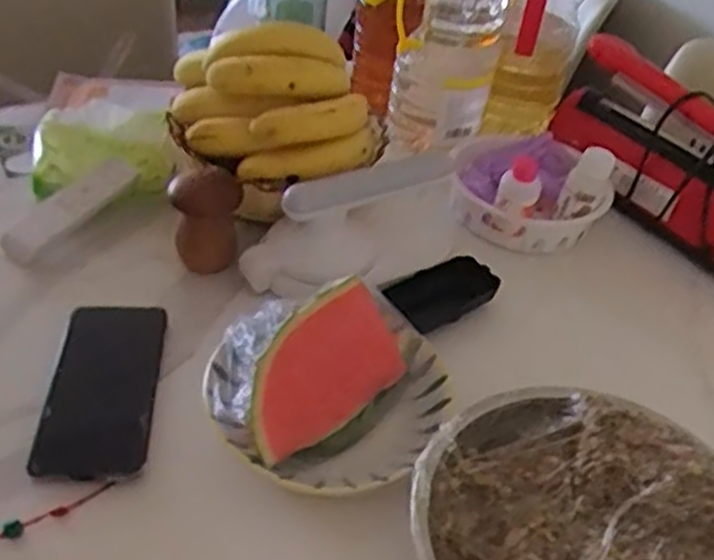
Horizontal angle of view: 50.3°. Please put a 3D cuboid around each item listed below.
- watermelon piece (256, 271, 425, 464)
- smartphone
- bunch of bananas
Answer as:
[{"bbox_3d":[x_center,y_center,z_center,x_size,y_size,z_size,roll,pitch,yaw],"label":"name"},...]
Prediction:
[{"bbox_3d":[-0.022,0.067,0.552,0.148,0.044,0.101,-34,73,-22],"label":"watermelon piece"},{"bbox_3d":[-0.189,0.077,0.574,0.079,0.011,0.165,-7,42,0],"label":"smartphone"},{"bbox_3d":[-0.071,-0.167,0.689,0.166,0.110,0.135,-13,44,-22],"label":"bunch of bananas"}]

